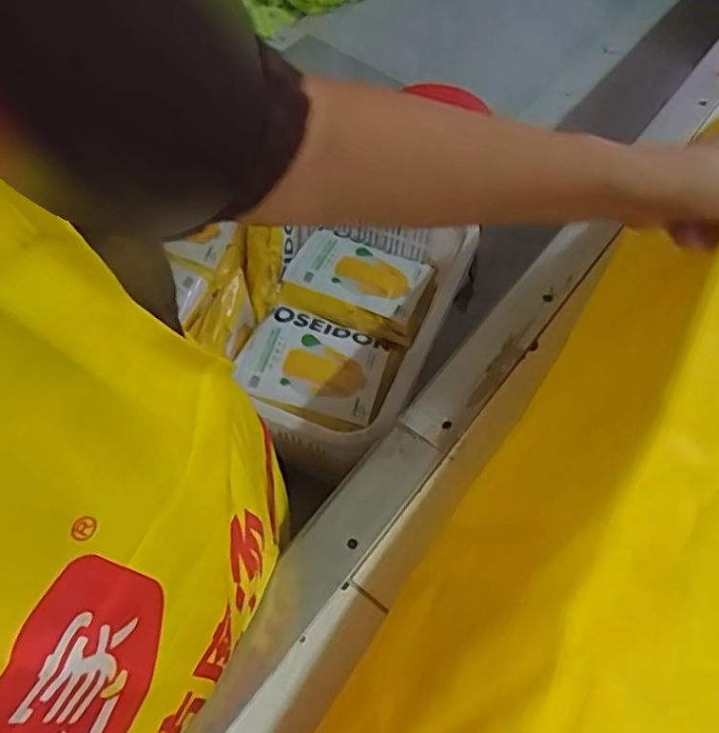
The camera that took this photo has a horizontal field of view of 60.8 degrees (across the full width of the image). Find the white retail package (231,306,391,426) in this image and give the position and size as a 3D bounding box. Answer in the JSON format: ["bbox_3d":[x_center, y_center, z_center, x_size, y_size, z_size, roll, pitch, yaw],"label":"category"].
[{"bbox_3d":[-0.090,-0.008,1.196,0.272,0.024,0.202,18,61,7],"label":"white retail package"}]

